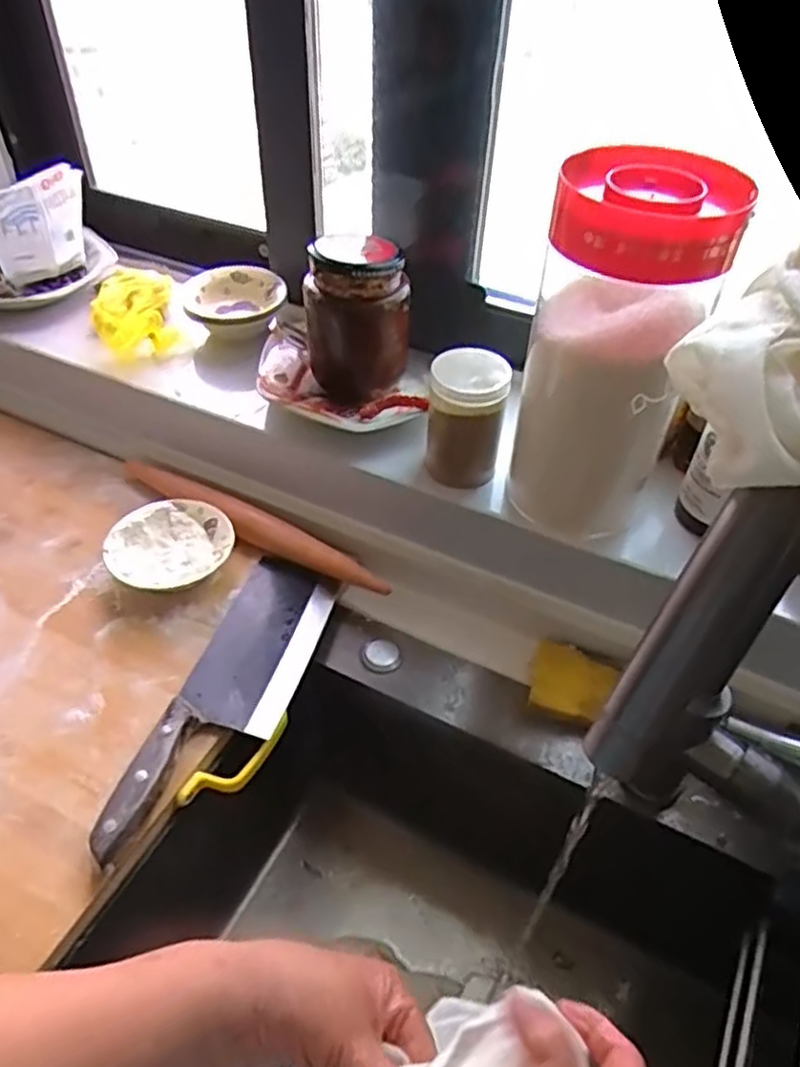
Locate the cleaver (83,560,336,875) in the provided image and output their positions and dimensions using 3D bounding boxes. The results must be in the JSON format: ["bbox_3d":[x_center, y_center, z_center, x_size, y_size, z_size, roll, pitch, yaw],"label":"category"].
[{"bbox_3d":[-0.131,0.121,0.553,0.084,0.026,0.283,12,45,11],"label":"cleaver"}]

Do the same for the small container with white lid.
[{"bbox_3d":[0.055,-0.096,0.592,0.062,0.101,0.051,3,44,0],"label":"small container with white lid"}]

